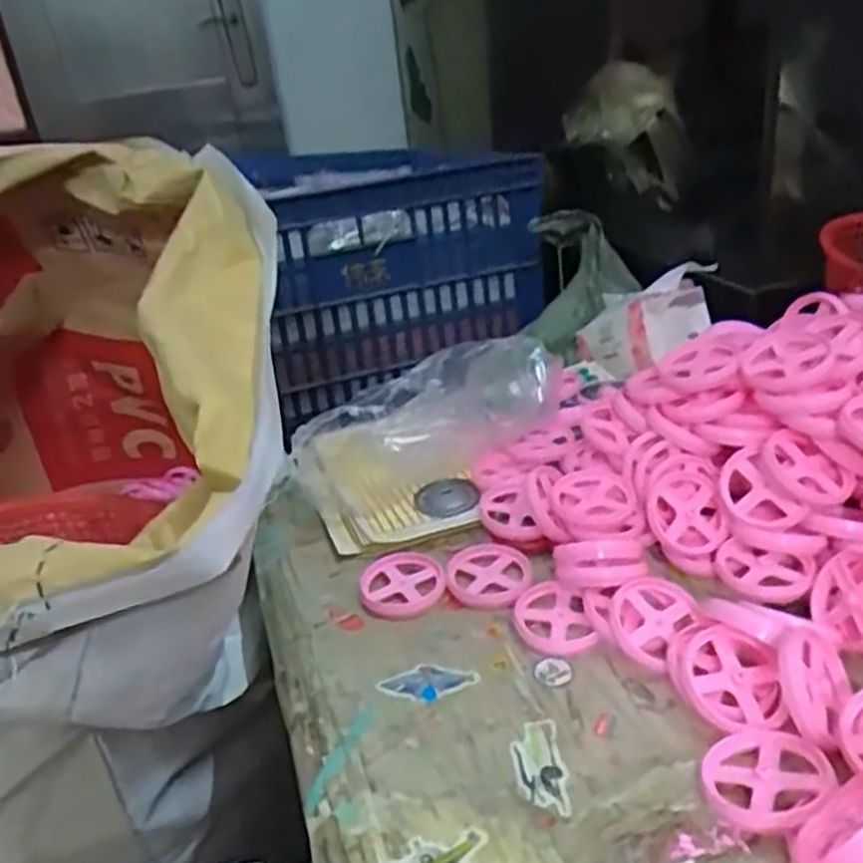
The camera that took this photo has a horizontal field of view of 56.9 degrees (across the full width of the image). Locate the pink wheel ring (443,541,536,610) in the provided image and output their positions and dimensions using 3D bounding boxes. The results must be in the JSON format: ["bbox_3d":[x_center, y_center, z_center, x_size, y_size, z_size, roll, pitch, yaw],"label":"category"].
[{"bbox_3d":[0.044,0.108,0.608,0.064,0.008,0.068,-4,27,7],"label":"pink wheel ring"}]

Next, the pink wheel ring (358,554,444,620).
[{"bbox_3d":[-0.023,0.117,0.610,0.063,0.008,0.067,-6,27,3],"label":"pink wheel ring"}]

